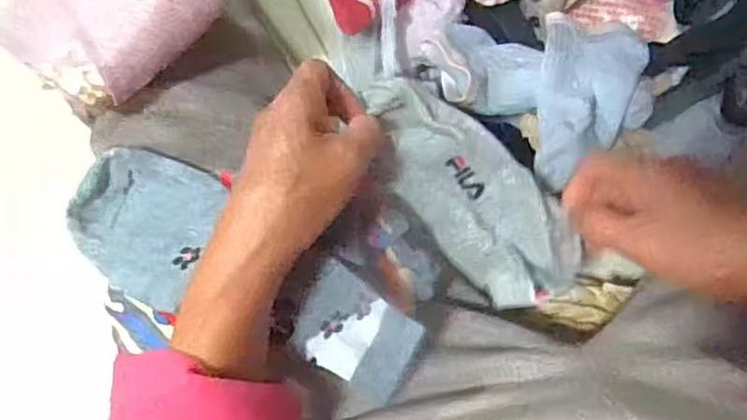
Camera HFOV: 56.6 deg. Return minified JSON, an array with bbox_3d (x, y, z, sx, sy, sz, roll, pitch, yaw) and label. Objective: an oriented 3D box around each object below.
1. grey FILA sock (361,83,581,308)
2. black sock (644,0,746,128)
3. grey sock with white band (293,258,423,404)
[{"bbox_3d":[0.059,-0.012,0.425,0.068,0.013,0.165,-40,92,4],"label":"grey FILA sock"},{"bbox_3d":[0.245,-0.126,0.492,0.068,0.063,0.124,10,90,6],"label":"black sock"},{"bbox_3d":[-0.010,0.066,0.385,0.071,0.012,0.051,31,87,15],"label":"grey sock with white band"}]

